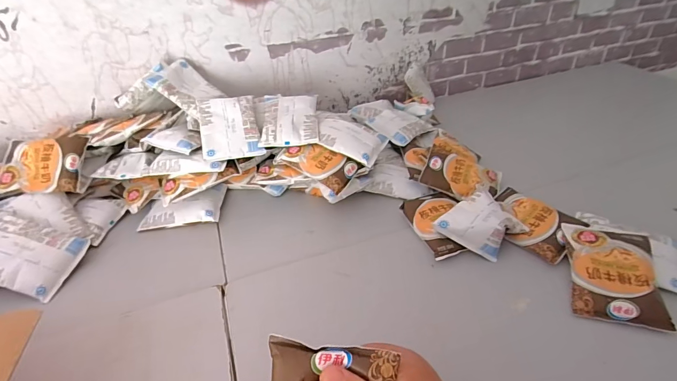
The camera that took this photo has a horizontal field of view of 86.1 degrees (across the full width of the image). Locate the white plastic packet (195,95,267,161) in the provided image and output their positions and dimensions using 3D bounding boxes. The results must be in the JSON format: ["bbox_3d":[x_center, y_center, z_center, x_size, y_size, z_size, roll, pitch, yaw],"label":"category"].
[{"bbox_3d":[-0.181,-0.105,0.602,0.092,0.015,0.117,-11,69,-9],"label":"white plastic packet"}]

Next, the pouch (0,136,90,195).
[{"bbox_3d":[-0.469,-0.041,0.574,0.115,0.019,0.092,-3,77,-4],"label":"pouch"}]

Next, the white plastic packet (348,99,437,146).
[{"bbox_3d":[0.111,-0.144,0.727,0.116,0.033,0.141,-30,44,-30],"label":"white plastic packet"}]

